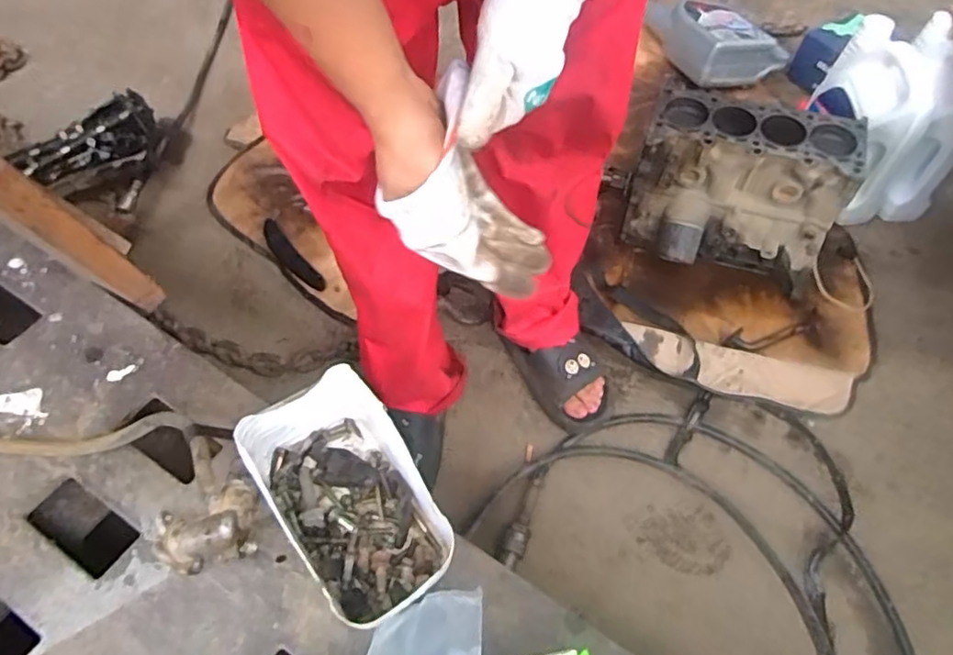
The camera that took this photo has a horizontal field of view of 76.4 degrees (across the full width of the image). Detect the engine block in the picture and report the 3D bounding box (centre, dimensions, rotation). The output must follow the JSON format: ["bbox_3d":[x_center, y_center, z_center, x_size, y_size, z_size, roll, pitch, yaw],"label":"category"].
[{"bbox_3d":[0.436,-0.222,1.040,0.324,0.234,0.218,19,59,12],"label":"engine block"}]

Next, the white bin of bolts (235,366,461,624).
[{"bbox_3d":[-0.115,0.153,0.566,0.119,0.108,0.191,-31,60,-19],"label":"white bin of bolts"}]

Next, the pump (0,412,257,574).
[{"bbox_3d":[-0.374,0.146,0.585,0.362,0.053,0.145,4,55,3],"label":"pump"}]

